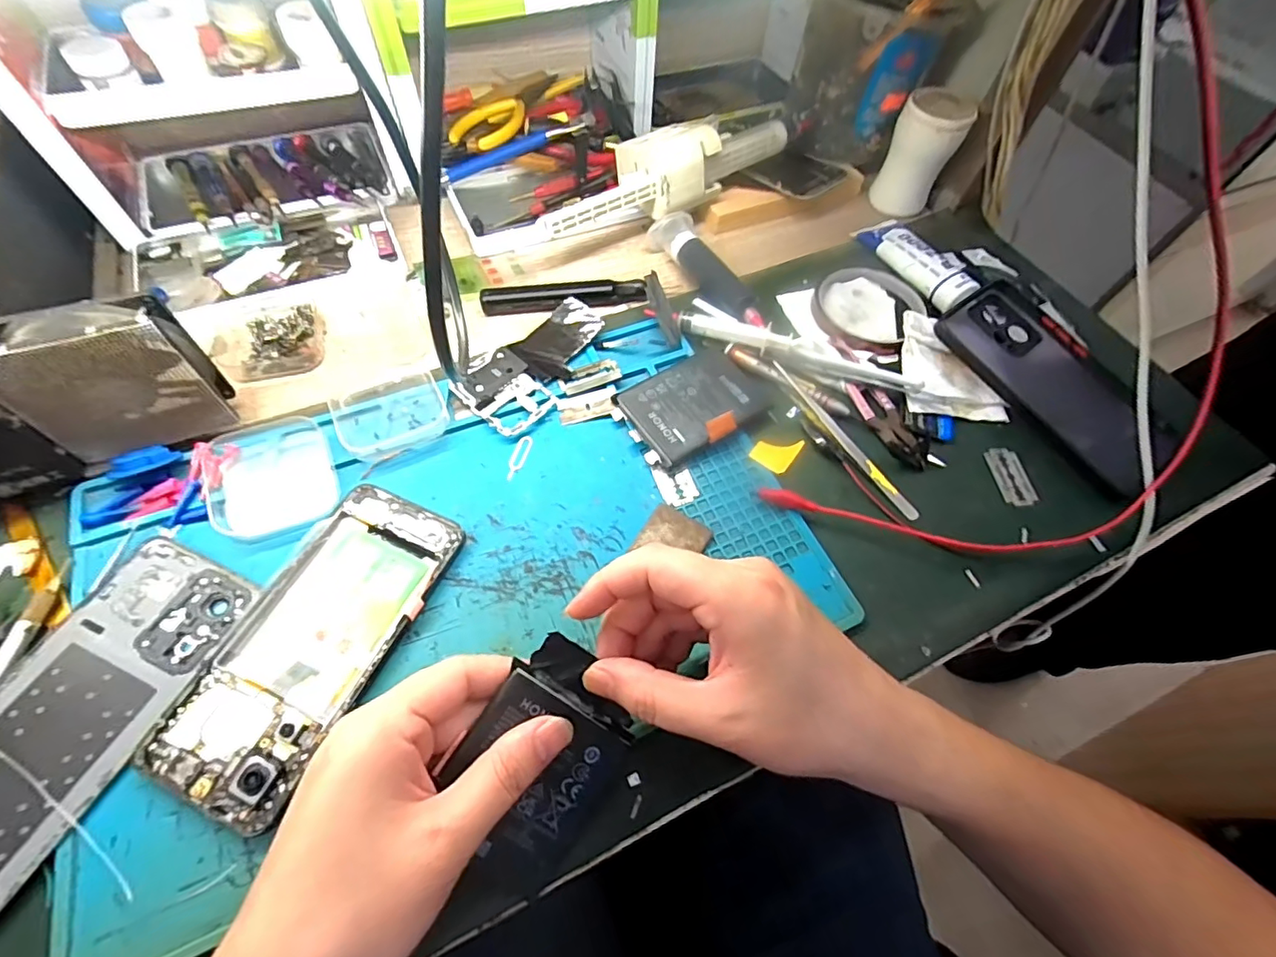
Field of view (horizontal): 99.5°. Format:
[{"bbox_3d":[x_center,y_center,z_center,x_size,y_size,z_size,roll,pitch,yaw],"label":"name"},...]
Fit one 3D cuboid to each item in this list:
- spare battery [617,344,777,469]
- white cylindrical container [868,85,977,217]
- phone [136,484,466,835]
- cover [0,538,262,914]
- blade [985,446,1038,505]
[{"bbox_3d":[0.040,-0.052,0.355,0.091,0.010,0.062,-28,68,-18],"label":"spare battery"},{"bbox_3d":[0.243,-0.283,0.465,0.051,0.080,0.056,2,60,-3],"label":"white cylindrical container"},{"bbox_3d":[-0.160,0.077,0.272,0.074,0.008,0.160,24,61,9],"label":"phone"},{"bbox_3d":[-0.258,0.106,0.248,0.075,0.007,0.159,25,62,10],"label":"cover"},{"bbox_3d":[0.243,-0.001,0.353,0.020,0.007,0.042,-4,61,-7],"label":"blade"}]

